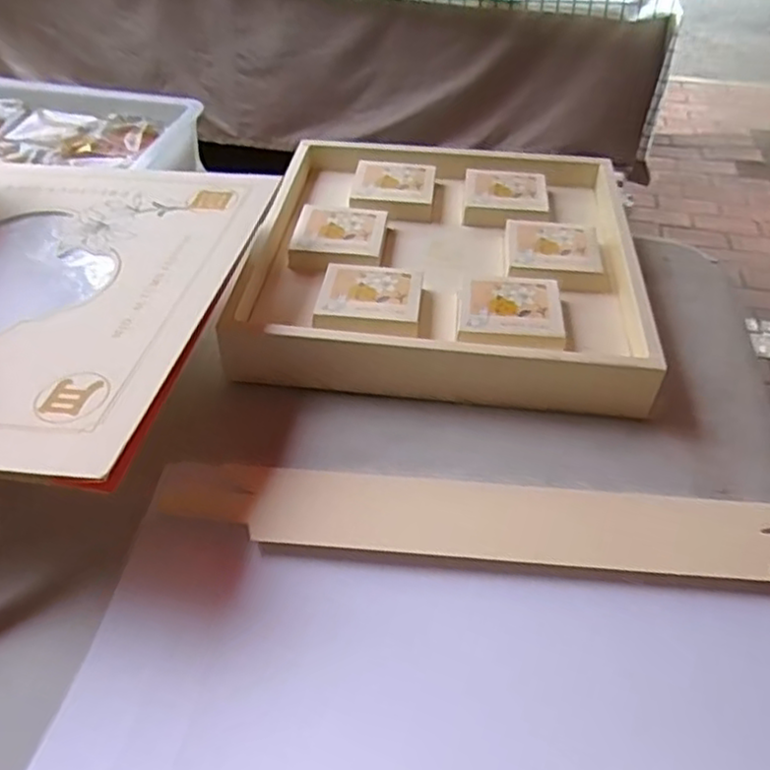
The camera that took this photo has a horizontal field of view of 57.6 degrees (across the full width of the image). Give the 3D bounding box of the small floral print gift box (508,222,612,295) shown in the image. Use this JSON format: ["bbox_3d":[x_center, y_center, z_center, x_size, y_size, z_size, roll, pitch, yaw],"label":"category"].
[{"bbox_3d":[0.157,-0.123,0.652,0.089,0.020,0.087,3,43,1],"label":"small floral print gift box"}]

